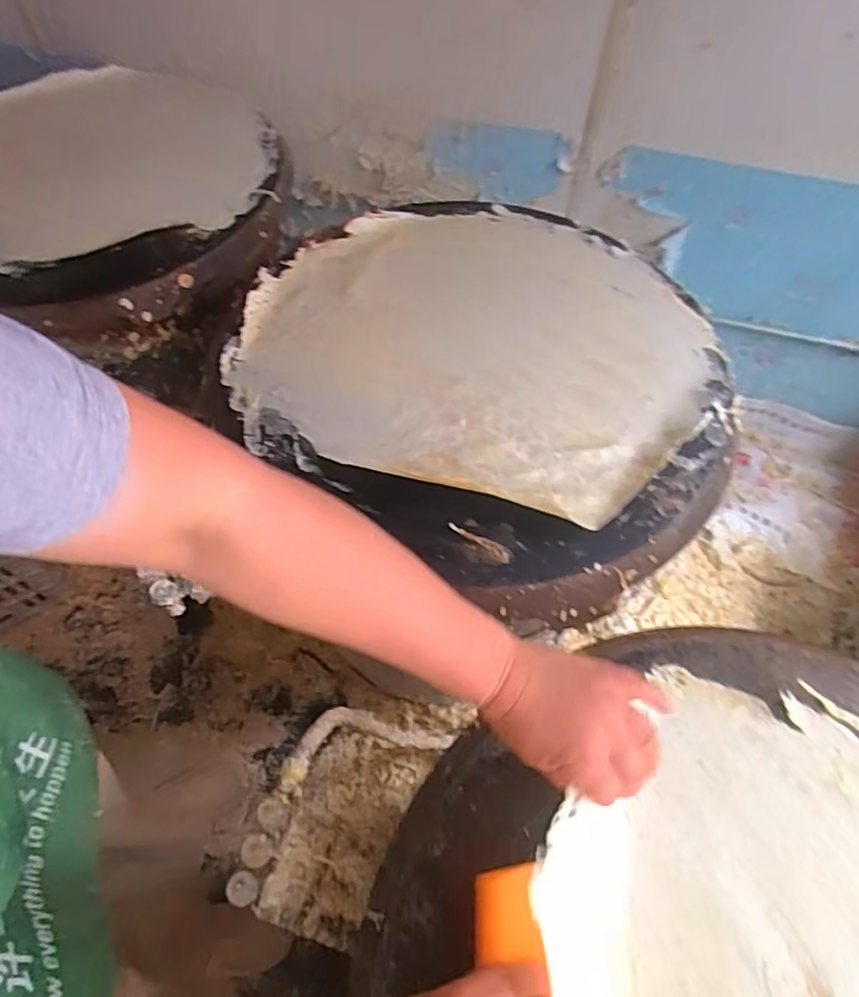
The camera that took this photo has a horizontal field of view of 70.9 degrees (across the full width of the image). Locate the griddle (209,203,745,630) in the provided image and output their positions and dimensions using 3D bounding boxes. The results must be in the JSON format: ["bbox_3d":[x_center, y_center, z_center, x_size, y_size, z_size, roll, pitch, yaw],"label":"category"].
[{"bbox_3d":[0.082,-0.179,0.752,0.588,0.052,0.547,1,59,-1],"label":"griddle"}]

